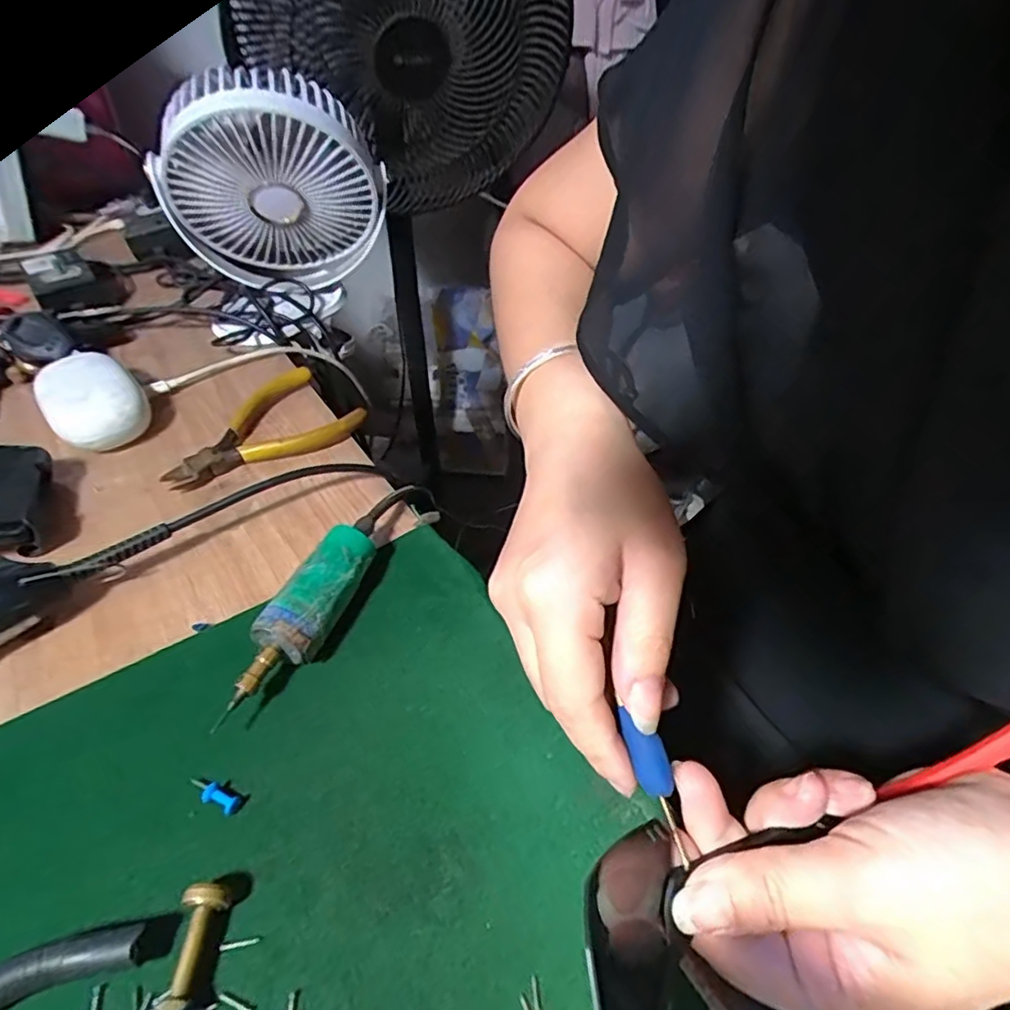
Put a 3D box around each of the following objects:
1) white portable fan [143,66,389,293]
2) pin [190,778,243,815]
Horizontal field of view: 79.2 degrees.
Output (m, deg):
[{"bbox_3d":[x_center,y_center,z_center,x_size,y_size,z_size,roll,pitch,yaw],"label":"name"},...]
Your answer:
[{"bbox_3d":[-0.181,-0.244,0.493,0.164,0.172,0.101,-24,49,-21],"label":"white portable fan"},{"bbox_3d":[-0.111,0.109,0.232,0.023,0.006,0.008,17,48,18],"label":"pin"}]

